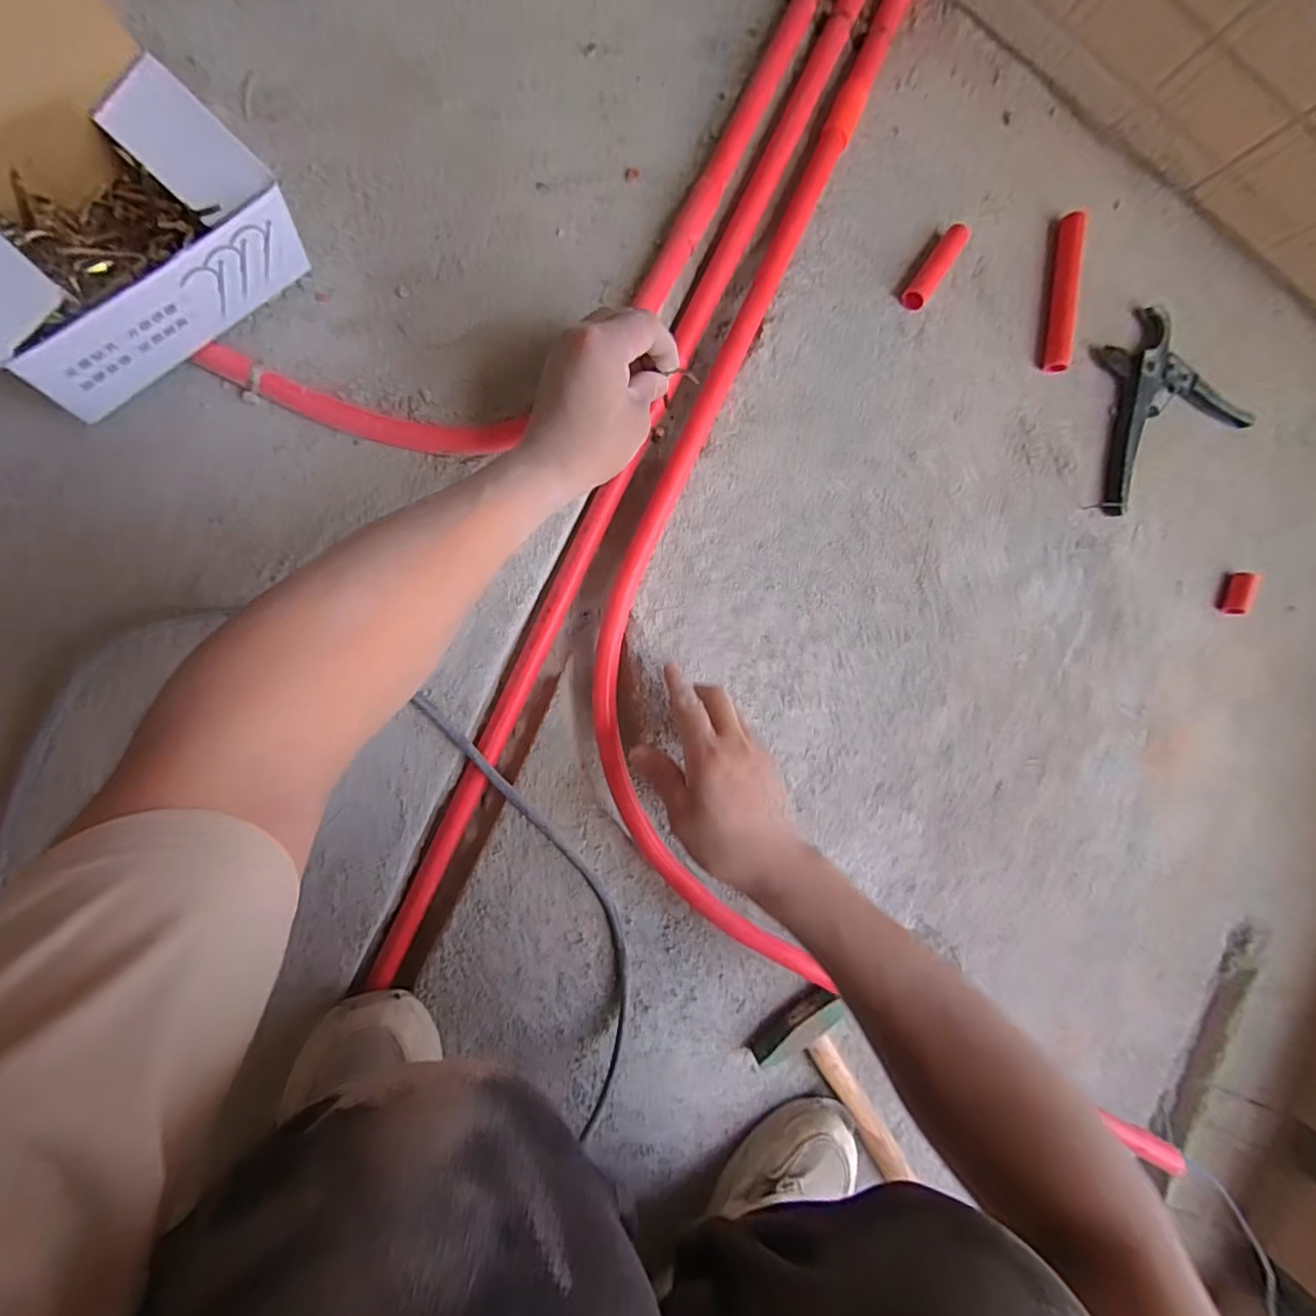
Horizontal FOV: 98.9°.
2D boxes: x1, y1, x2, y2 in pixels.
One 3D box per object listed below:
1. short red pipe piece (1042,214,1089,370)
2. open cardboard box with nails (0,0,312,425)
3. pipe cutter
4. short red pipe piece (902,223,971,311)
[{"bbox_3d":[0.373,-0.335,0.515,0.023,0.023,0.134,3,94,-11],"label":"short red pipe piece"},{"bbox_3d":[-0.338,-0.270,0.303,0.149,0.180,0.192,42,86,-11],"label":"open cardboard box with nails"},{"bbox_3d":[0.465,-0.240,0.538,0.165,0.018,0.144,-36,100,-6],"label":"pipe cutter"},{"bbox_3d":[0.242,-0.340,0.492,0.019,0.019,0.079,35,87,-12],"label":"short red pipe piece"}]

